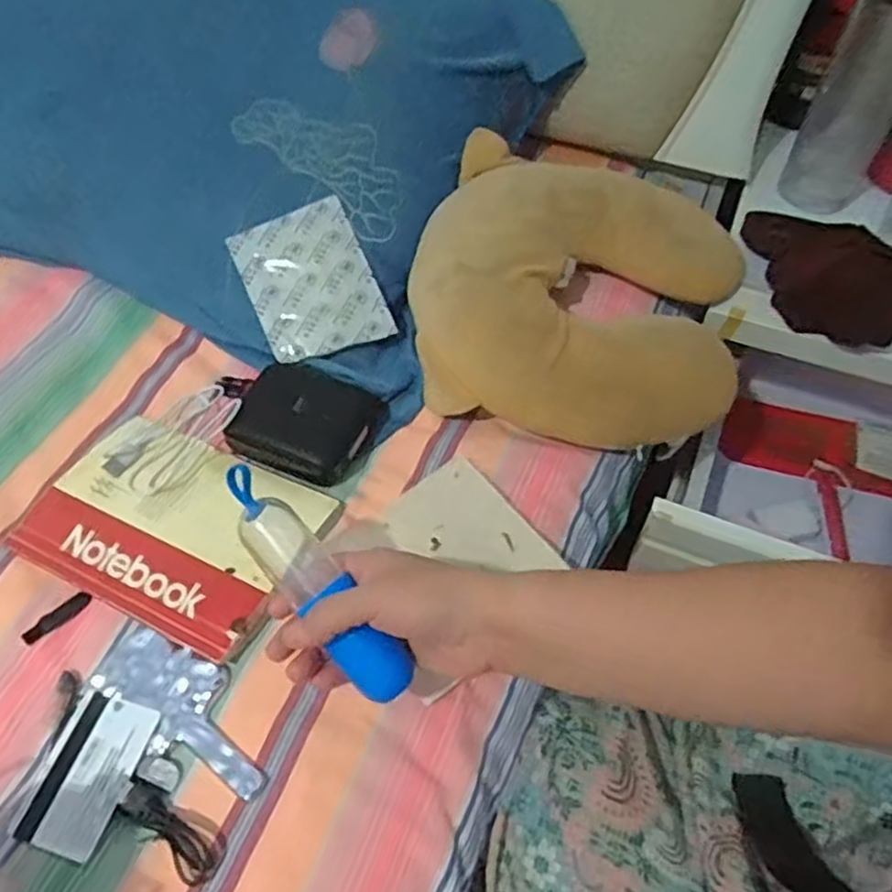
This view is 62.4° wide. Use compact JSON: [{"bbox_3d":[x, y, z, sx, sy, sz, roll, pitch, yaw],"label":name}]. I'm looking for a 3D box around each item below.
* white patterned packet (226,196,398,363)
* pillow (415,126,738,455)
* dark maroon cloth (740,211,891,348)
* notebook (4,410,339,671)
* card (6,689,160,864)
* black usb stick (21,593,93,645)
[{"bbox_3d":[-0.111,-0.133,0.606,0.099,0.007,0.122,-23,85,-4],"label":"white patterned packet"},{"bbox_3d":[0.113,-0.136,0.623,0.266,0.083,0.277,11,55,8],"label":"pillow"},{"bbox_3d":[0.329,-0.159,0.646,0.118,0.022,0.171,-32,61,-20],"label":"dark maroon cloth"},{"bbox_3d":[-0.194,0.053,0.523,0.197,0.014,0.138,21,57,14],"label":"notebook"},{"bbox_3d":[-0.213,0.192,0.435,0.056,0.007,0.084,10,55,14],"label":"card"},{"bbox_3d":[-0.261,0.115,0.495,0.048,0.006,0.013,-32,61,-21],"label":"black usb stick"}]

